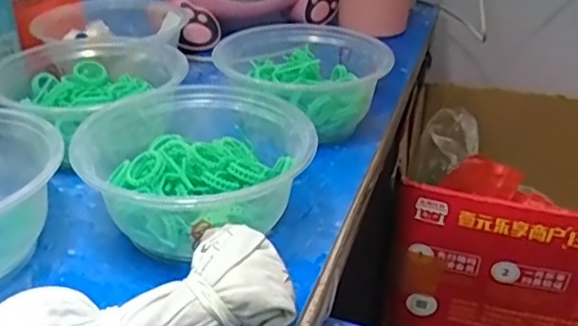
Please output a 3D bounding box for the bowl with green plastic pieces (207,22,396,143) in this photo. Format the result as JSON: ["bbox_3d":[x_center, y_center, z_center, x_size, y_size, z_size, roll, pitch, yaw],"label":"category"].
[{"bbox_3d":[0.006,-0.067,0.488,0.132,0.063,0.118,-14,35,-25],"label":"bowl with green plastic pieces"}]

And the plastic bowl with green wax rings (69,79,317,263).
[{"bbox_3d":[-0.052,0.004,0.372,0.127,0.061,0.124,2,31,-1],"label":"plastic bowl with green wax rings"}]

